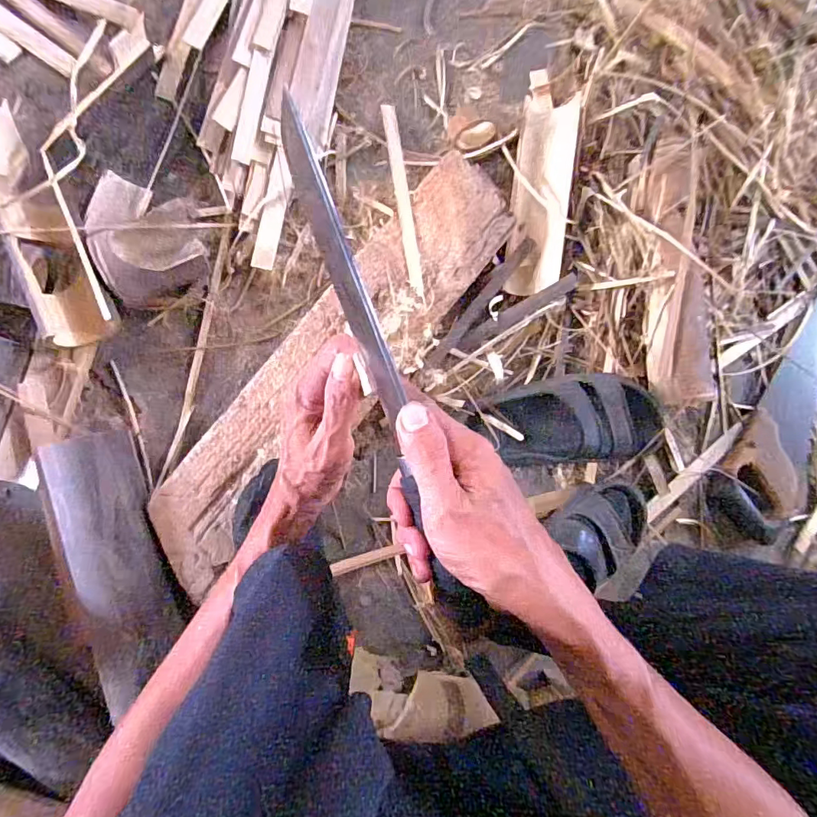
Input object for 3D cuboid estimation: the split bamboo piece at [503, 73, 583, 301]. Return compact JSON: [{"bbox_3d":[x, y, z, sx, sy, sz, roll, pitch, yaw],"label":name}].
[{"bbox_3d":[0.163,-0.283,0.583,0.065,0.035,0.288,7,87,-9],"label":"split bamboo piece"}]

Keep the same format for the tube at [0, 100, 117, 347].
[{"bbox_3d":[-0.376,-0.197,0.489,0.064,0.069,0.274,-24,92,-10],"label":"tube"}]

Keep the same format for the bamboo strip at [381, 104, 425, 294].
[{"bbox_3d":[-0.007,-0.247,0.567,0.017,0.007,0.243,-6,80,-13],"label":"bamboo strip"}]

